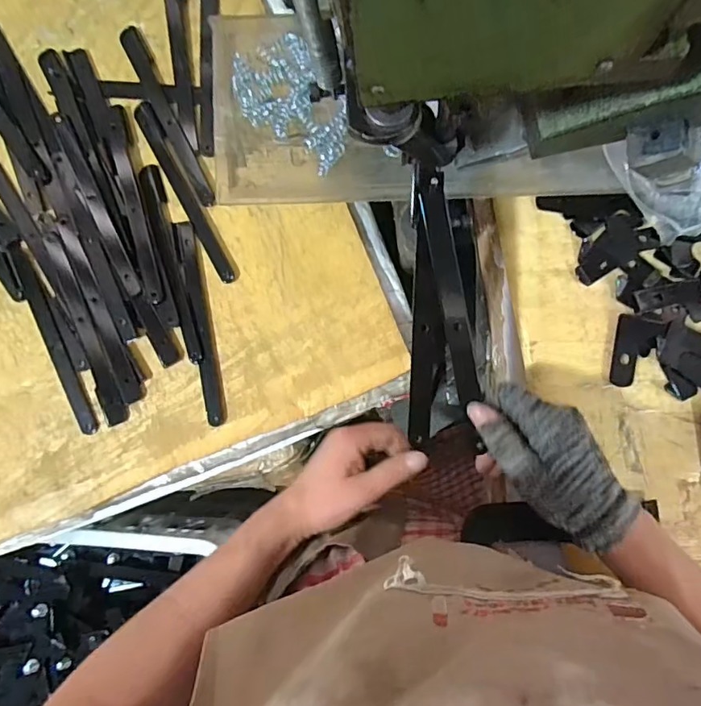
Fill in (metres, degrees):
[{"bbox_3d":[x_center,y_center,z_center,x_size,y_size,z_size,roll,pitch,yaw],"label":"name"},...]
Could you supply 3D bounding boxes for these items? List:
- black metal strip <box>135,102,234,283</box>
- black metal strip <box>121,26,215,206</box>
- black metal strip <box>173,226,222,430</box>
[{"bbox_3d":[-0.177,-0.173,0.536,0.018,0.004,0.214,-28,84,7],"label":"black metal strip"},{"bbox_3d":[-0.197,-0.256,0.545,0.023,0.004,0.214,-26,85,7],"label":"black metal strip"},{"bbox_3d":[-0.160,-0.033,0.533,0.019,0.005,0.216,-10,86,-4],"label":"black metal strip"}]

